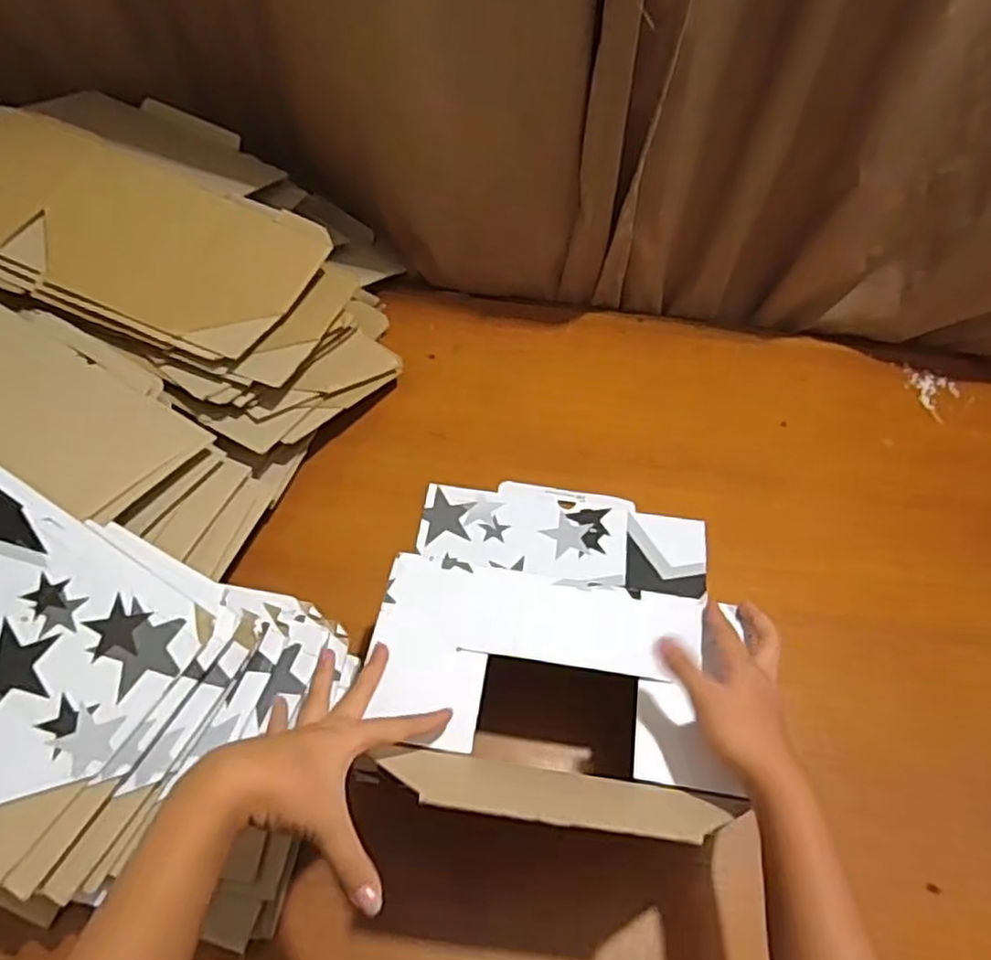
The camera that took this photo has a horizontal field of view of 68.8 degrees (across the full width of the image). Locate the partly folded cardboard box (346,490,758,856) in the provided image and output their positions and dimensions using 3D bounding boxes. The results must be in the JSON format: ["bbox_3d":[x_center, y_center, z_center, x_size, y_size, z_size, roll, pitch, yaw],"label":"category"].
[{"bbox_3d":[0.054,0.105,0.595,0.263,0.112,0.306,7,53,2],"label":"partly folded cardboard box"}]

